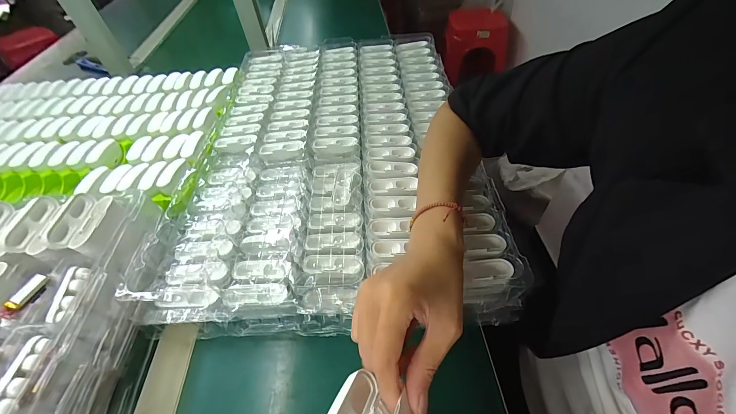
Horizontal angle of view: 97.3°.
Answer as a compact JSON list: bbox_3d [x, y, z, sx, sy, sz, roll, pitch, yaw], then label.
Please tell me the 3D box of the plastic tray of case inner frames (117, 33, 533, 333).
[{"bbox_3d":[-0.059,-0.114,0.501,0.382,0.035,0.614,-4,48,1],"label":"plastic tray of case inner frames"}]

